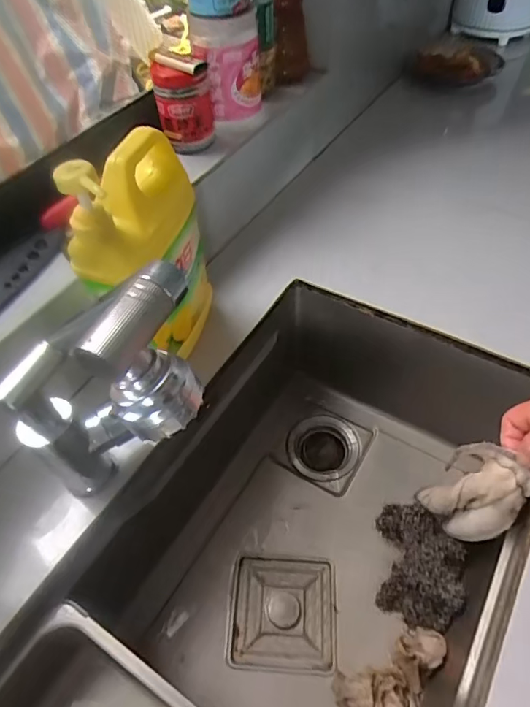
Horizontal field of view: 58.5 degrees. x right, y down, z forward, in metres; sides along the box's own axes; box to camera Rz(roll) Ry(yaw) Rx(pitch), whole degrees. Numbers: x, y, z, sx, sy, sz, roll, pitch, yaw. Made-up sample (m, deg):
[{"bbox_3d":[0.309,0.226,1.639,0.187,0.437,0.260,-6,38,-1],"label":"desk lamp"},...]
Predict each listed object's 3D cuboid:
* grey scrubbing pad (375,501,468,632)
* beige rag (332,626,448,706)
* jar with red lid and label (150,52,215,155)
[{"bbox_3d":[0.189,0.248,0.574,0.095,0.049,0.139,4,52,6],"label":"grey scrubbing pad"},{"bbox_3d":[0.134,0.349,0.503,0.144,0.044,0.076,-35,58,-22],"label":"beige rag"},{"bbox_3d":[-0.096,-0.300,0.571,0.065,0.101,0.067,-11,52,-5],"label":"jar with red lid and label"}]

